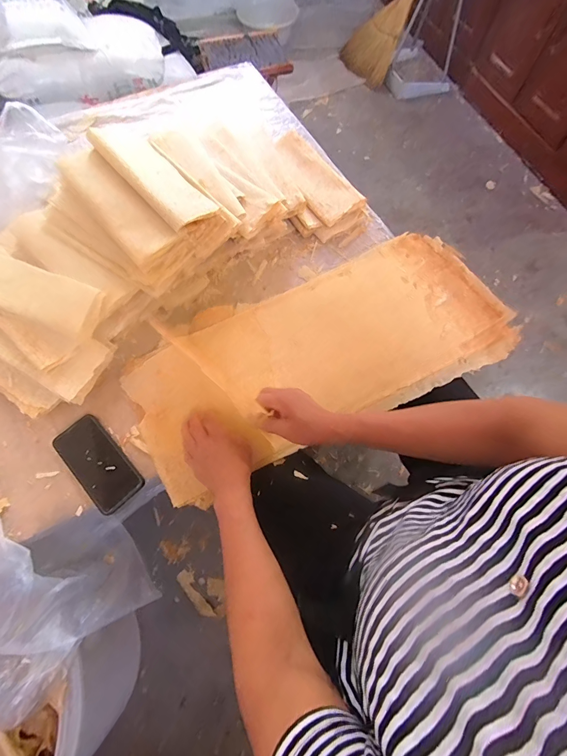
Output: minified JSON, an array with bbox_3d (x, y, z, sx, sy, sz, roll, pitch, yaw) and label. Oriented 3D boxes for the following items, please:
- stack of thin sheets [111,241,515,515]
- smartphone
[{"bbox_3d":[0.075,-0.062,0.673,0.701,0.044,0.320,-21,70,-9],"label":"stack of thin sheets"},{"bbox_3d":[-0.309,0.140,0.590,0.079,0.010,0.163,-42,74,-15],"label":"smartphone"}]

